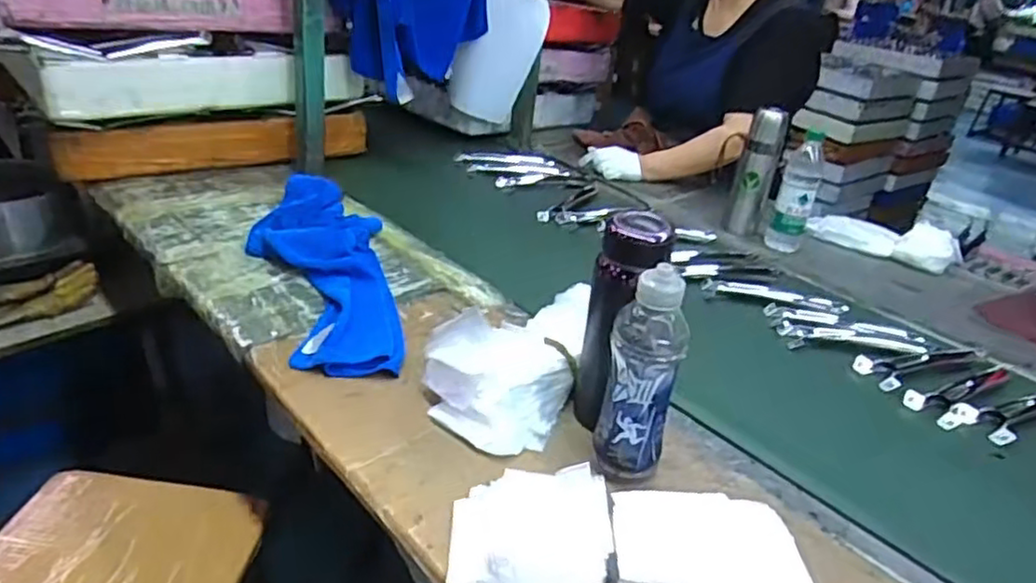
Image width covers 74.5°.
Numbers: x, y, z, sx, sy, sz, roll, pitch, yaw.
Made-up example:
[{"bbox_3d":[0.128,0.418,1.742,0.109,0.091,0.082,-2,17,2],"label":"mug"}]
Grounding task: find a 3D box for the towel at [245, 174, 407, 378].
[{"bbox_3d":[-0.277,-0.042,0.949,0.186,0.066,0.477,-2,29,-18],"label":"towel"}]

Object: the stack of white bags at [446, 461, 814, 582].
[{"bbox_3d":[0.101,0.215,0.593,0.314,0.042,0.119,5,27,-4],"label":"stack of white bags"}]

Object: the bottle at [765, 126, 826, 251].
[{"bbox_3d":[0.510,-0.180,1.242,0.065,0.202,0.057,13,28,10],"label":"bottle"}]

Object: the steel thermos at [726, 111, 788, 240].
[{"bbox_3d":[0.461,-0.233,1.306,0.077,0.219,0.089,16,28,15],"label":"steel thermos"}]

